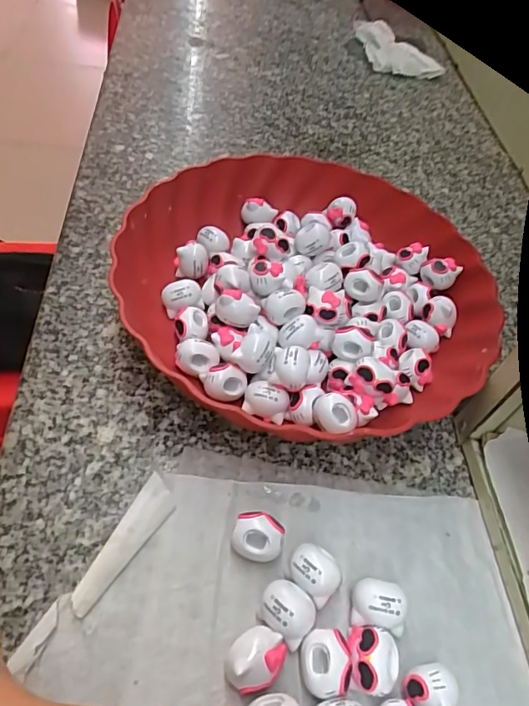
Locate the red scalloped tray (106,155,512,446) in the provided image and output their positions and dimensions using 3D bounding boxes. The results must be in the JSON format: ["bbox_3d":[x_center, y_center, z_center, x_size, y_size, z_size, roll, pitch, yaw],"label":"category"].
[{"bbox_3d":[0.029,-0.049,0.345,0.237,0.044,0.239,-21,59,-24],"label":"red scalloped tray"}]

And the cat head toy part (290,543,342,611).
[{"bbox_3d":[0.024,0.105,0.242,0.024,0.022,0.019,41,56,21],"label":"cat head toy part"}]

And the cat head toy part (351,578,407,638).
[{"bbox_3d":[0.052,0.119,0.238,0.024,0.024,0.019,12,51,0],"label":"cat head toy part"}]

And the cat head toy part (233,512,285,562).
[{"bbox_3d":[-0.003,0.091,0.248,0.023,0.019,0.021,5,52,-6],"label":"cat head toy part"}]

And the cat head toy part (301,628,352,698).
[{"bbox_3d":[0.026,0.134,0.220,0.020,0.018,0.024,1,52,-9],"label":"cat head toy part"}]

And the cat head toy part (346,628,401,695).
[{"bbox_3d":[0.047,0.135,0.223,0.021,0.021,0.025,5,52,-6],"label":"cat head toy part"}]

